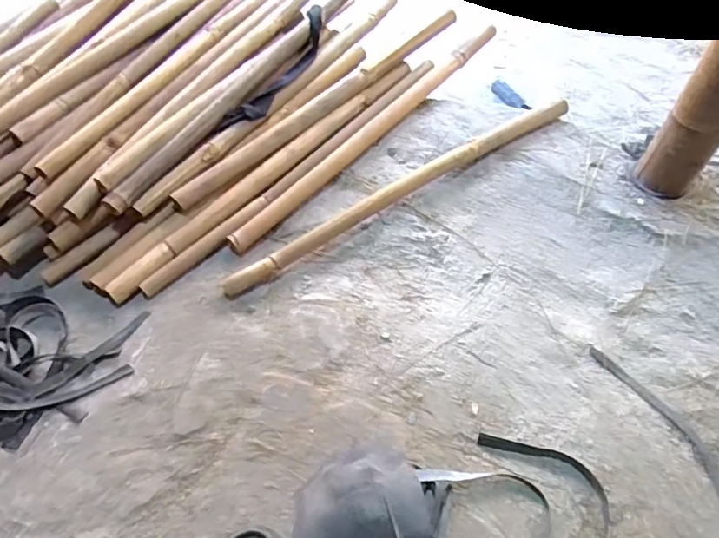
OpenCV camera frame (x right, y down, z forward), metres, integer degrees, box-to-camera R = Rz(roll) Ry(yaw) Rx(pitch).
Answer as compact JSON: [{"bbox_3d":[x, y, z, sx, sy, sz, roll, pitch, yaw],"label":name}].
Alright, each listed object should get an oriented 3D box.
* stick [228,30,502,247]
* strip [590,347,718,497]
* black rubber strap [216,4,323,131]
[{"bbox_3d":[0.031,-0.246,0.941,0.029,0.039,0.646,36,65,25],"label":"stick"},{"bbox_3d":[0.373,0.200,0.648,0.050,0.006,0.261,-21,57,-10],"label":"strip"},{"bbox_3d":[-0.131,-0.344,0.936,0.060,0.033,0.314,20,59,17],"label":"black rubber strap"}]

